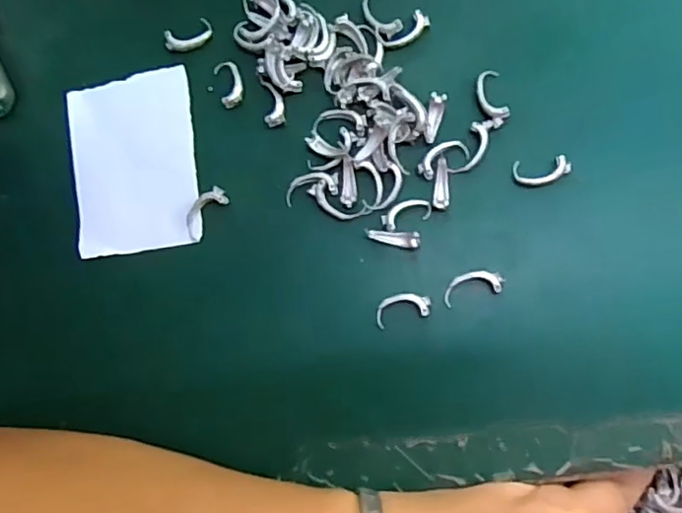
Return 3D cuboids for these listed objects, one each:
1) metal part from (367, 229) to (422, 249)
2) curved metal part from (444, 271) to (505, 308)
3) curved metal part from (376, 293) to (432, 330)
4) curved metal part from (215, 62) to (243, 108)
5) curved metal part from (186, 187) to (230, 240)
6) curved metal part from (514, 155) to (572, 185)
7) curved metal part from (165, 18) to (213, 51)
[{"bbox_3d":[0.021,-0.007,0.239,0.021,0.004,0.006,3,85,7],"label":"metal part"},{"bbox_3d":[0.051,0.011,0.235,0.024,0.004,0.011,-17,83,5],"label":"curved metal part"},{"bbox_3d":[0.024,0.020,0.237,0.022,0.004,0.011,-17,83,5],"label":"curved metal part"},{"bbox_3d":[-0.047,-0.073,0.256,0.011,0.005,0.021,-18,83,5],"label":"curved metal part"},{"bbox_3d":[-0.057,-0.019,0.252,0.011,0.005,0.023,42,91,9],"label":"curved metal part"},{"bbox_3d":[0.079,-0.034,0.237,0.022,0.004,0.011,-6,84,7],"label":"curved metal part"},{"bbox_3d":[-0.065,-0.094,0.259,0.020,0.004,0.010,-18,83,5],"label":"curved metal part"}]

